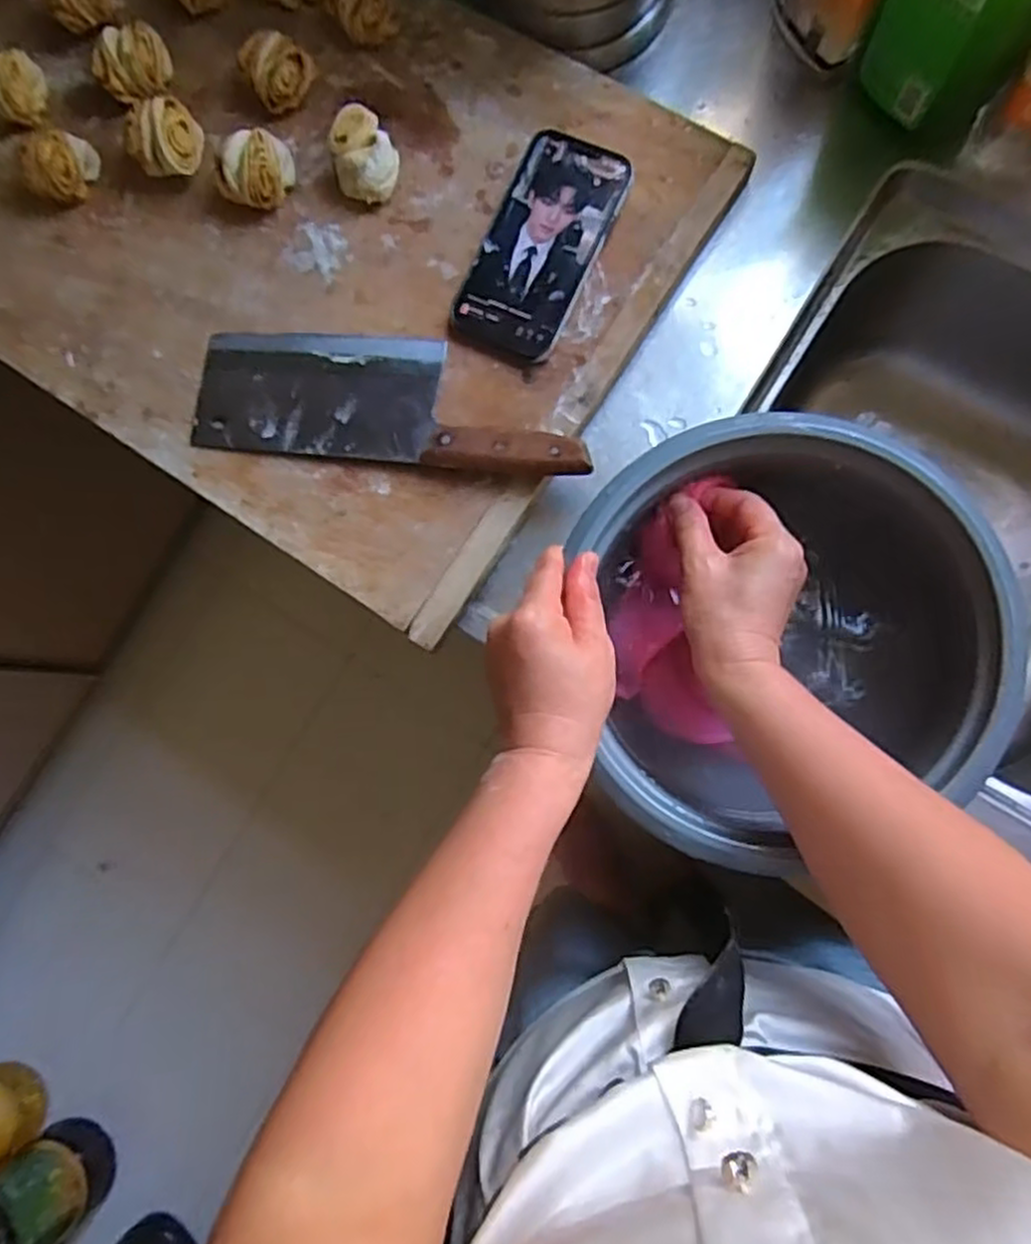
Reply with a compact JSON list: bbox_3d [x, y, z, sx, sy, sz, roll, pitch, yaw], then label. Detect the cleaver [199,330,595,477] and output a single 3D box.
[{"bbox_3d":[-0.095,-0.165,0.548,0.296,0.019,0.093,7,84,8],"label":"cleaver"}]

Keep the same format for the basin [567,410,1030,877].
[{"bbox_3d":[0.165,0.002,0.461,0.213,0.100,0.226,-15,82,5],"label":"basin"}]

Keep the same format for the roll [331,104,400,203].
[{"bbox_3d":[-0.114,-0.348,0.560,0.049,0.040,0.058,-26,81,4],"label":"roll"}]

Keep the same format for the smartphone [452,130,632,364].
[{"bbox_3d":[0.020,-0.276,0.549,0.081,0.017,0.163,22,87,9],"label":"smartphone"}]

